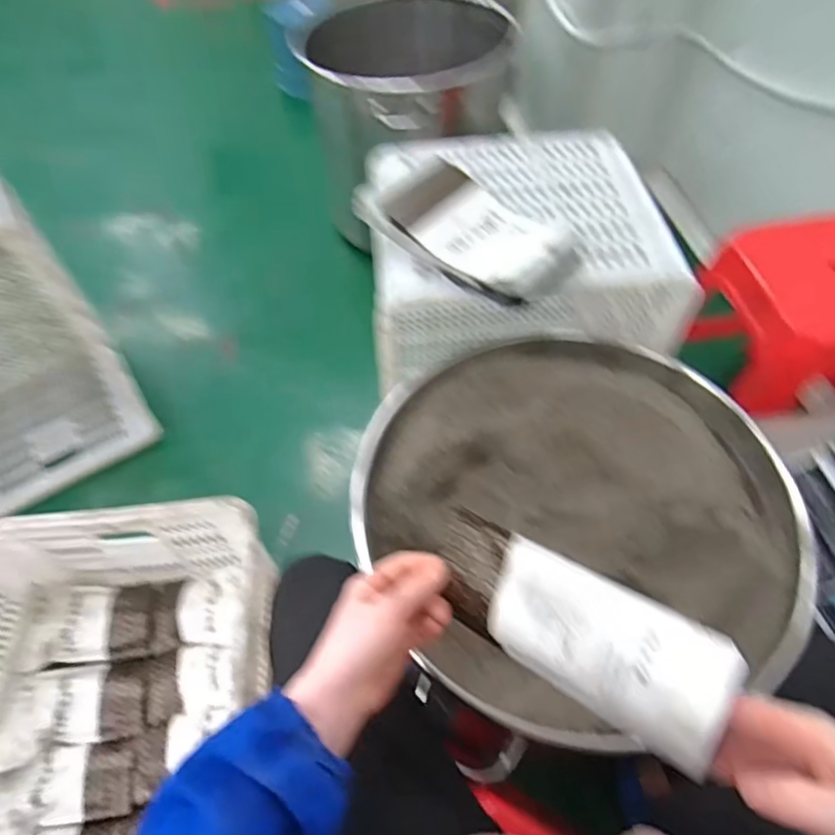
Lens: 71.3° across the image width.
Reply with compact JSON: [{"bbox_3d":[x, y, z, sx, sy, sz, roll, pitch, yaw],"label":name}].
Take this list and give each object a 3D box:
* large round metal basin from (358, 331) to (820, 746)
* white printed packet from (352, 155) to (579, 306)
[{"bbox_3d":[0.184,0.126,0.741,0.492,0.166,0.464,-1,56,2],"label":"large round metal basin"},{"bbox_3d":[0.069,-0.256,0.774,0.289,0.060,0.160,33,63,22],"label":"white printed packet"}]

